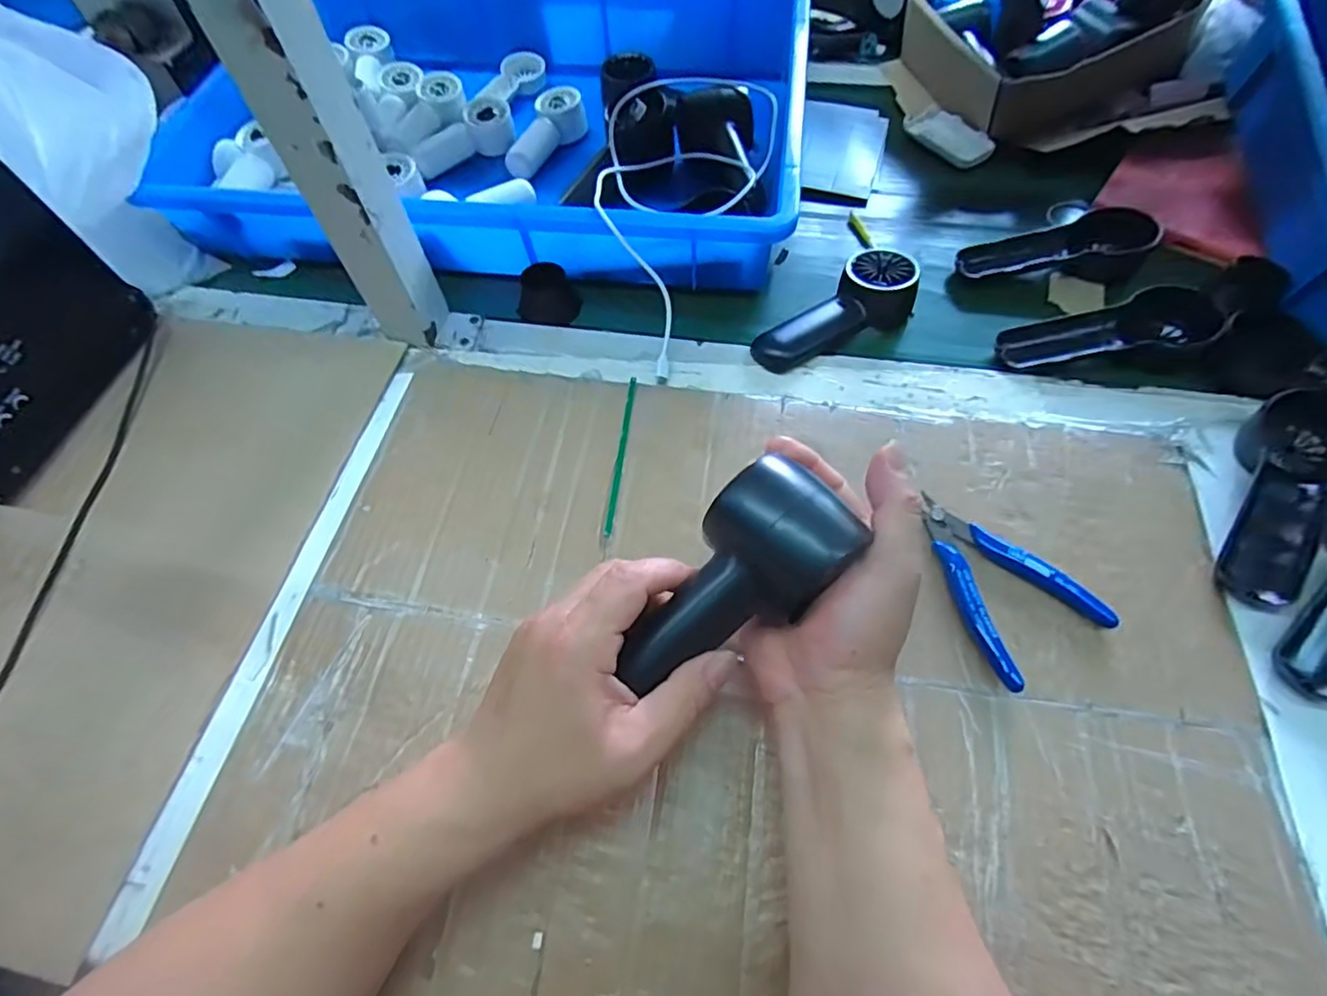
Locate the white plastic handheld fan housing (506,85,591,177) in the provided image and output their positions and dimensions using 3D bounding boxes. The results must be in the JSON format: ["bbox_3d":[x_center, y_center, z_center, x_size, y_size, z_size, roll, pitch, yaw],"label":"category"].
[{"bbox_3d":[-0.115,-0.359,0.585,0.040,0.031,0.112,18,63,12],"label":"white plastic handheld fan housing"}]

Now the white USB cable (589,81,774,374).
[{"bbox_3d":[0.003,-0.250,0.500,0.146,0.068,0.321,15,62,11],"label":"white USB cable"}]

